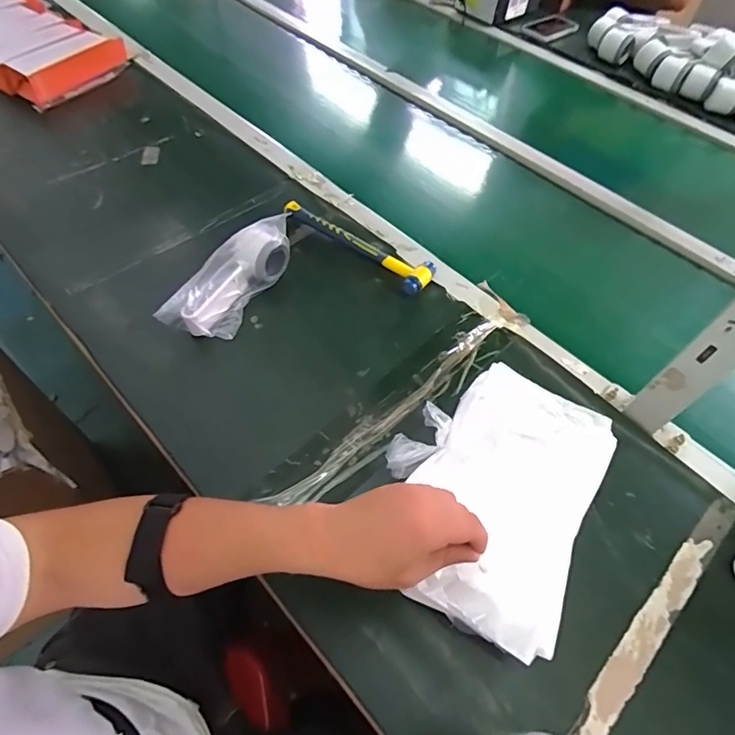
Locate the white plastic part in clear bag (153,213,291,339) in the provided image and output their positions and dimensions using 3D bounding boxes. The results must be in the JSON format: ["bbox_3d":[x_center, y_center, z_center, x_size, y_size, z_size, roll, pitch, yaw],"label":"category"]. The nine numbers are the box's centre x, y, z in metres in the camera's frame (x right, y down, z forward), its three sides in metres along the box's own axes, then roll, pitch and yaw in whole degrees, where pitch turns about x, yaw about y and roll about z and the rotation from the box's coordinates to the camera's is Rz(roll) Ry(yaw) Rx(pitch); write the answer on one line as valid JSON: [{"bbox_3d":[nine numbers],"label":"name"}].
[{"bbox_3d":[-0.170,-0.107,0.606,0.066,0.085,0.190,33,62,19],"label":"white plastic part in clear bag"}]

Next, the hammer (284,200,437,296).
[{"bbox_3d":[-0.011,-0.182,0.684,0.236,0.030,0.058,34,63,20],"label":"hammer"}]

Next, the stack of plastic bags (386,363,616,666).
[{"bbox_3d":[0.116,0.117,0.464,0.190,0.048,0.238,24,60,14],"label":"stack of plastic bags"}]

